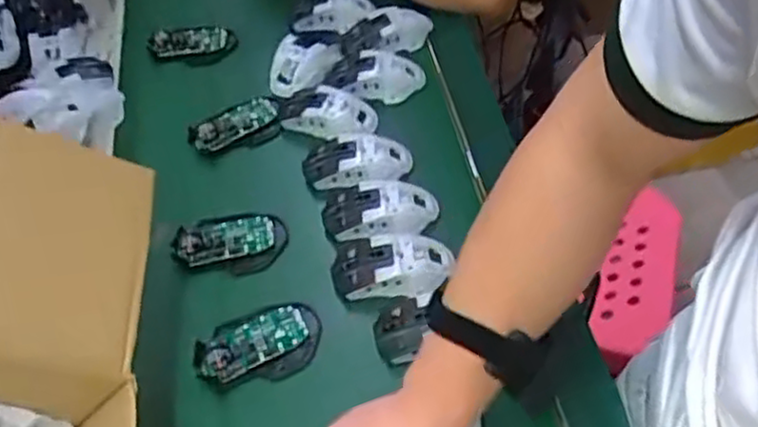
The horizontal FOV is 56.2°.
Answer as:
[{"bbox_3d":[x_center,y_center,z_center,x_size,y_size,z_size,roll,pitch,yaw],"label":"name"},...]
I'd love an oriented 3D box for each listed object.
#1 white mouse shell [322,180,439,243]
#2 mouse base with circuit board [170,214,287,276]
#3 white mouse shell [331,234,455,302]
[{"bbox_3d":[0.000,-0.001,0.714,0.114,0.035,0.072,-4,52,3],"label":"white mouse shell"},{"bbox_3d":[-0.152,0.033,0.734,0.111,0.034,0.068,-17,53,-7],"label":"mouse base with circuit board"},{"bbox_3d":[0.012,0.045,0.680,0.111,0.029,0.066,-6,52,1],"label":"white mouse shell"}]

